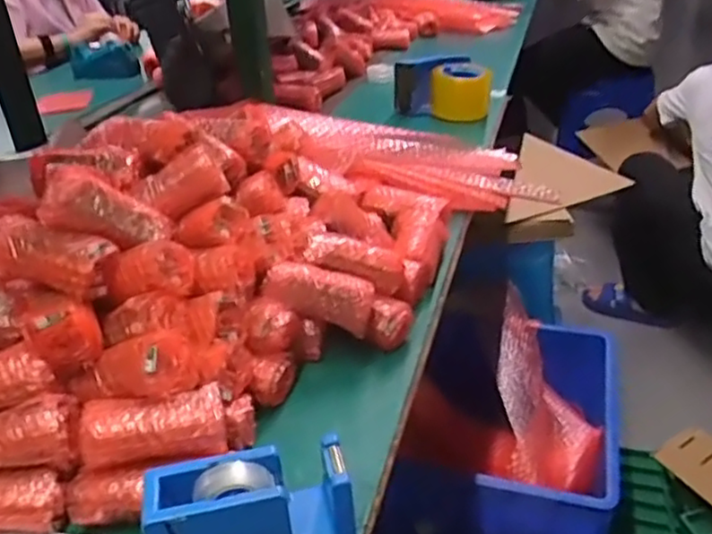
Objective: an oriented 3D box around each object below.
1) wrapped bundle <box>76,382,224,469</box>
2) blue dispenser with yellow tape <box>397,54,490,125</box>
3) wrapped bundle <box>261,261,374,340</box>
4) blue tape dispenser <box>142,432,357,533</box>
[{"bbox_3d":[-0.147,0.116,0.485,0.099,0.034,0.045,-9,32,-9],"label":"wrapped bundle"},{"bbox_3d":[0.156,-0.319,1.205,0.170,0.101,0.085,-1,31,3],"label":"blue dispenser with yellow tape"},{"bbox_3d":[-0.032,0.023,0.608,0.100,0.041,0.039,18,31,-6],"label":"wrapped bundle"},{"bbox_3d":[-0.067,0.164,0.436,0.130,0.074,0.054,-9,32,-9],"label":"blue tape dispenser"}]

